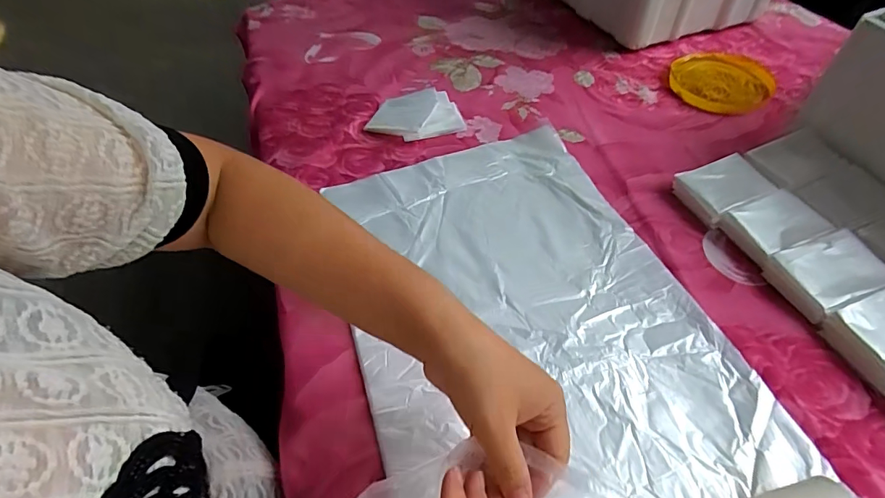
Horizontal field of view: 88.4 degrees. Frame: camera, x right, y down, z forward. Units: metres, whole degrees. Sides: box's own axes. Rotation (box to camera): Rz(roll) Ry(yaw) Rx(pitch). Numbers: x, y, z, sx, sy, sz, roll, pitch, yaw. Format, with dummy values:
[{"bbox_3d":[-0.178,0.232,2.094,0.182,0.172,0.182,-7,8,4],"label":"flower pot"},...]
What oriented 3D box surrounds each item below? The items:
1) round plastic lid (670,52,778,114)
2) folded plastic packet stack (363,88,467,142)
[{"bbox_3d":[0.384,-0.233,0.631,0.116,0.022,0.123,-2,52,2],"label":"round plastic lid"},{"bbox_3d":[-0.039,-0.181,0.630,0.128,0.029,0.085,-17,53,-9],"label":"folded plastic packet stack"}]

